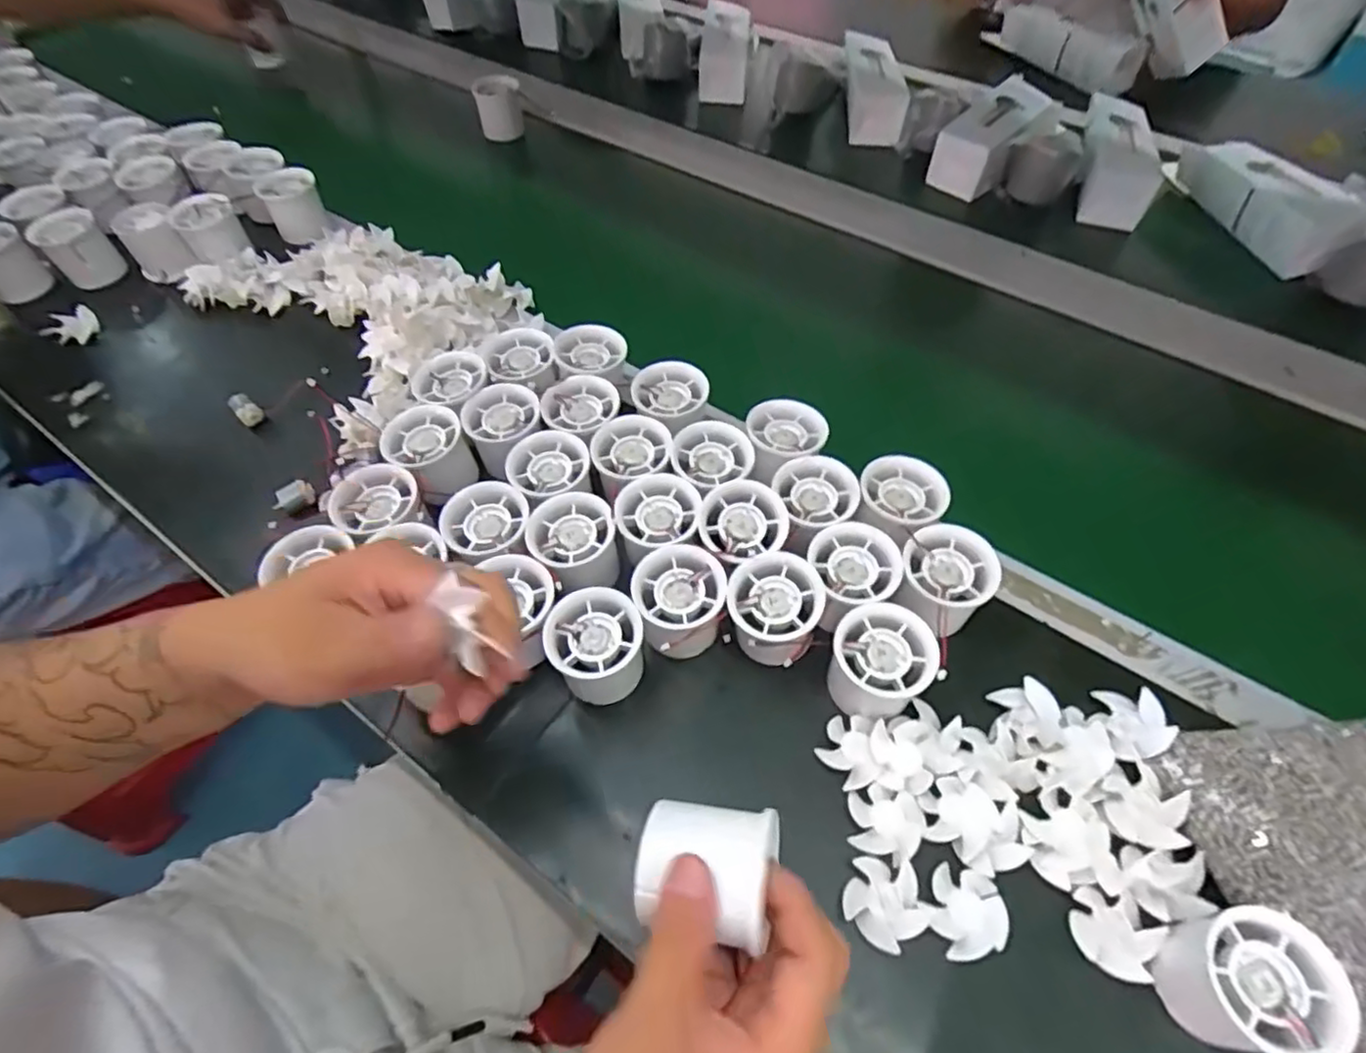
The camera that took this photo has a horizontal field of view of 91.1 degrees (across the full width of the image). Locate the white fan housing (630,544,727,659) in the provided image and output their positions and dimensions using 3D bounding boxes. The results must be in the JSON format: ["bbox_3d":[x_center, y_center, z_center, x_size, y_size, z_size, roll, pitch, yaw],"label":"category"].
[{"bbox_3d":[-0.001,0.053,0.428,0.055,0.052,0.063,-13,56,-7],"label":"white fan housing"}]

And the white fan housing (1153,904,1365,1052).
[{"bbox_3d":[0.262,0.212,0.311,0.057,0.048,0.055,-1,56,1],"label":"white fan housing"}]

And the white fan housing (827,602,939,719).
[{"bbox_3d":[0.117,0.083,0.402,0.055,0.044,0.060,-1,56,1],"label":"white fan housing"}]

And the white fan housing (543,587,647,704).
[{"bbox_3d":[-0.053,0.078,0.420,0.056,0.062,0.051,-1,56,1],"label":"white fan housing"}]

